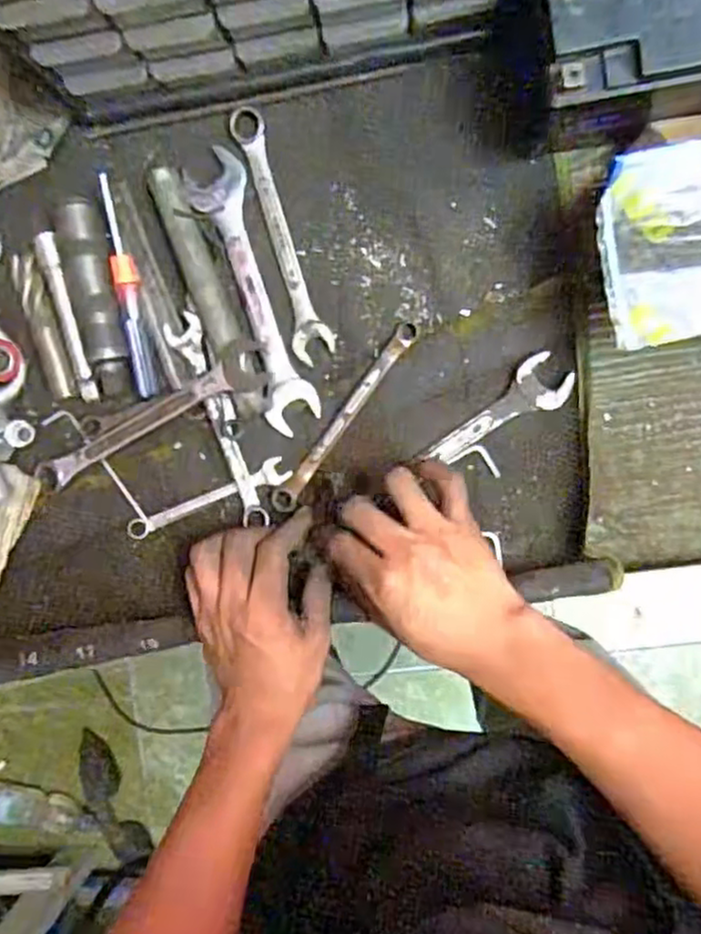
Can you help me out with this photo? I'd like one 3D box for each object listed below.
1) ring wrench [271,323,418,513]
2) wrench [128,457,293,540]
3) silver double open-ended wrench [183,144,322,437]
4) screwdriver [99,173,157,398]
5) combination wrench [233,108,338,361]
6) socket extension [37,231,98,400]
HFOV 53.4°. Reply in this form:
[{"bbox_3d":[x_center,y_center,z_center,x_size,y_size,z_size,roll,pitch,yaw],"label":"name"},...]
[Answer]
[{"bbox_3d":[-0.006,-0.033,0.492,0.014,0.007,0.155,36,97,1],"label":"ring wrench"},{"bbox_3d":[-0.105,0.023,0.514,0.126,0.009,0.019,-21,93,6],"label":"wrench"},{"bbox_3d":[-0.069,-0.122,0.493,0.040,0.012,0.197,-18,93,5],"label":"silver double open-ended wrench"},{"bbox_3d":[-0.156,-0.124,0.487,0.016,0.020,0.147,-10,94,5],"label":"screwdriver"},{"bbox_3d":[-0.048,-0.161,0.491,0.027,0.014,0.175,-16,93,5],"label":"combination wrench"},{"bbox_3d":[-0.203,-0.107,0.501,0.014,0.009,0.121,-13,94,5],"label":"socket extension"}]

